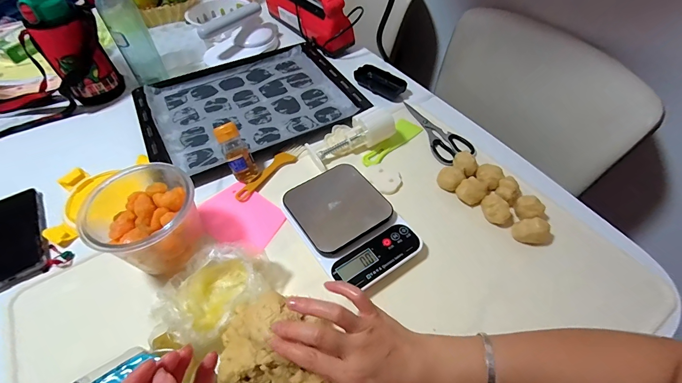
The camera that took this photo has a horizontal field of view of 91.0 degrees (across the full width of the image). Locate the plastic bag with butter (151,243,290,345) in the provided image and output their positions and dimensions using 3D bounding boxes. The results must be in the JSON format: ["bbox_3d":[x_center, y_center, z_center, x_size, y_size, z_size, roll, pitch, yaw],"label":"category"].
[{"bbox_3d":[-0.146,0.114,0.404,0.093,0.061,0.143,35,60,25],"label":"plastic bag with butter"}]

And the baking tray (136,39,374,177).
[{"bbox_3d":[-0.185,-0.187,0.672,0.394,0.023,0.308,-22,54,-16],"label":"baking tray"}]

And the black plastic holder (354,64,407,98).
[{"bbox_3d":[0.080,-0.228,0.690,0.107,0.022,0.057,29,57,22],"label":"black plastic holder"}]

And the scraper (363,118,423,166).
[{"bbox_3d":[0.086,-0.086,0.593,0.047,0.014,0.140,36,60,26],"label":"scraper"}]

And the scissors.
[{"bbox_3d":[0.176,-0.115,0.611,0.066,0.012,0.171,-15,53,-11],"label":"scissors"}]

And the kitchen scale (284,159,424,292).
[{"bbox_3d":[0.010,0.046,0.468,0.128,0.034,0.176,-31,57,-21],"label":"kitchen scale"}]

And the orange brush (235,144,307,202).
[{"bbox_3d":[-0.115,-0.034,0.553,0.033,0.008,0.143,30,58,23],"label":"orange brush"}]

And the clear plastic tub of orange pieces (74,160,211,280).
[{"bbox_3d":[-0.239,0.041,0.428,0.116,0.110,0.116,-1,52,1],"label":"clear plastic tub of orange pieces"}]

